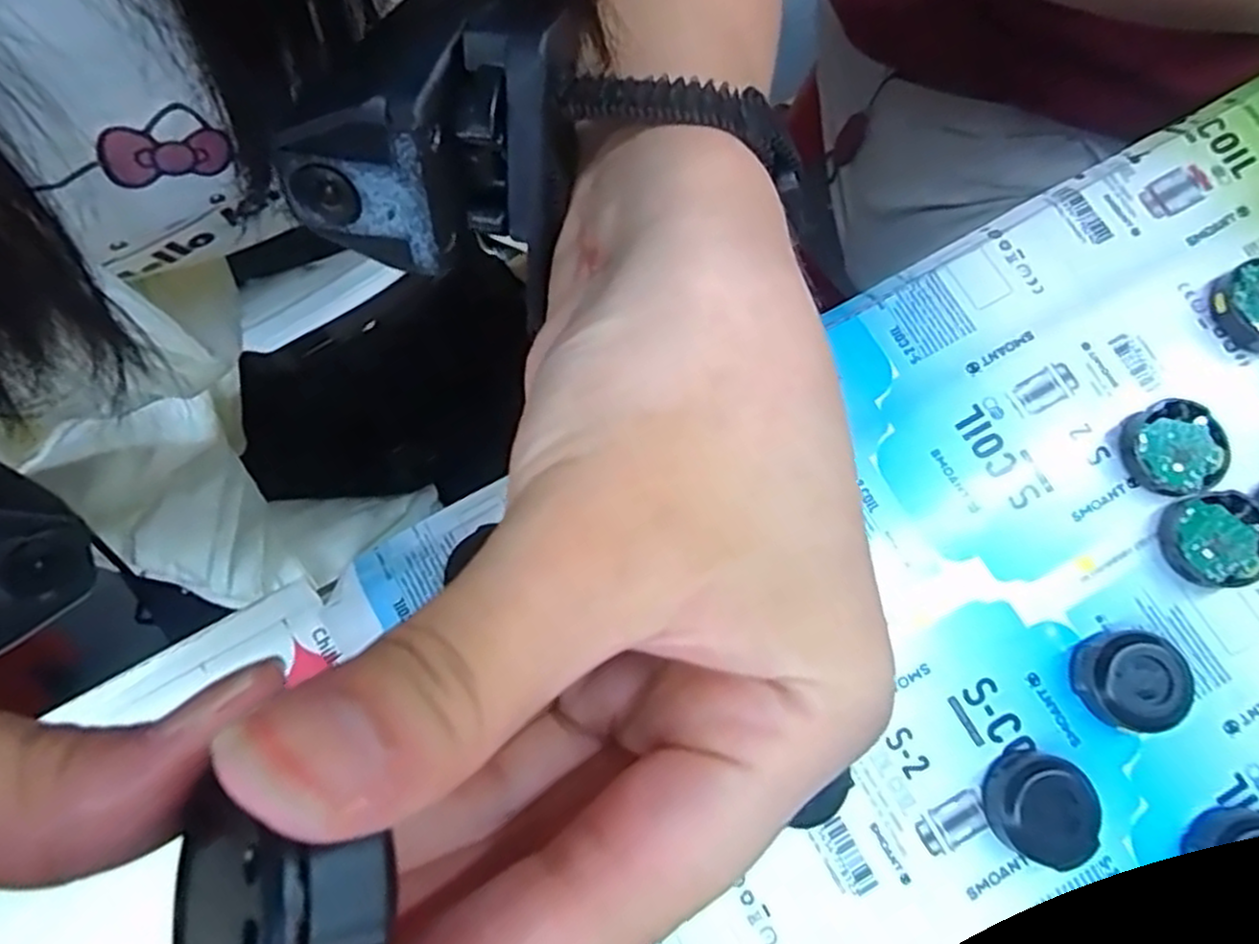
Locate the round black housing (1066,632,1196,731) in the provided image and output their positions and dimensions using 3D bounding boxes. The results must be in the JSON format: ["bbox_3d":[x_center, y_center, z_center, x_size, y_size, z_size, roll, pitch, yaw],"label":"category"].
[{"bbox_3d":[0.153,0.064,0.227,0.028,0.015,0.028,0,76,0],"label":"round black housing"}]

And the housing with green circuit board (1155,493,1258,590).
[{"bbox_3d":[0.187,0.022,0.238,0.030,0.011,0.029,0,76,0],"label":"housing with green circuit board"}]

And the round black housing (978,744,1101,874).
[{"bbox_3d":[0.121,0.098,0.217,0.029,0.016,0.029,0,76,0],"label":"round black housing"}]

